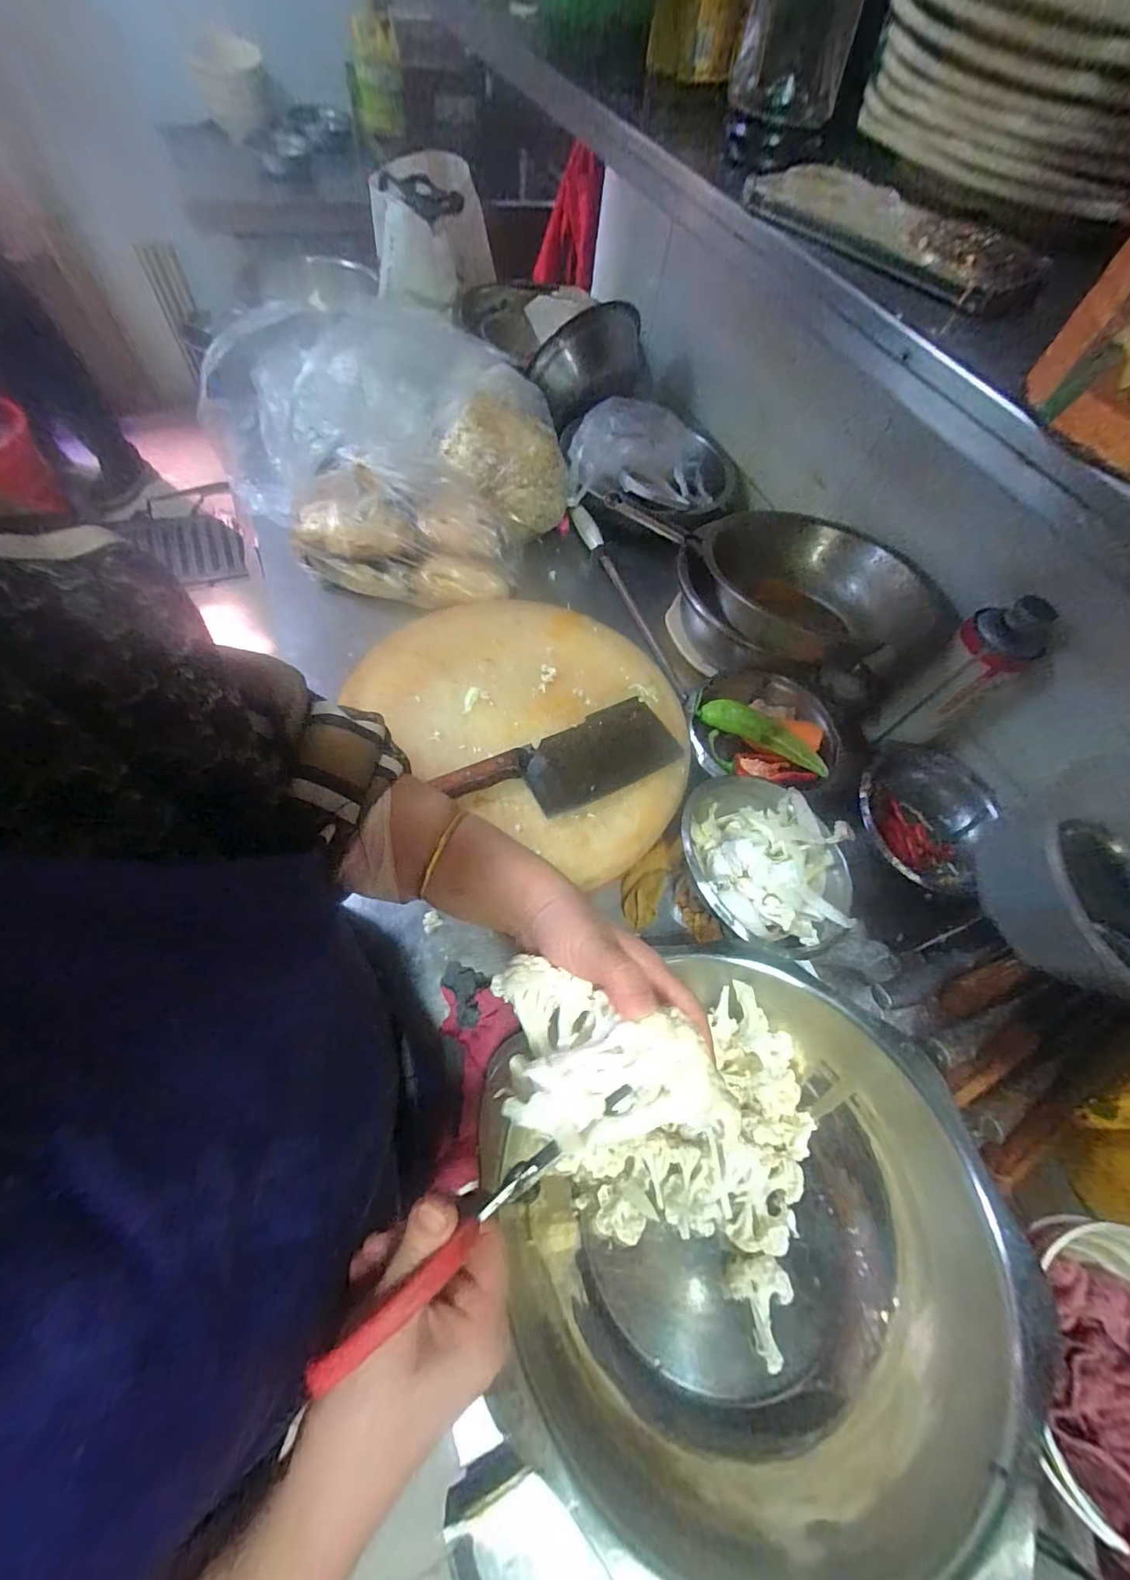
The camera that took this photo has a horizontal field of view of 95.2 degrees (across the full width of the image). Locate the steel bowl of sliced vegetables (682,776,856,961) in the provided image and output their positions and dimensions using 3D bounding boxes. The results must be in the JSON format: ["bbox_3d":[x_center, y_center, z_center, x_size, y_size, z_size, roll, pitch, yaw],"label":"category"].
[{"bbox_3d":[0.216,0.076,0.555,0.186,0.091,0.196,3,62,-6],"label":"steel bowl of sliced vegetables"}]

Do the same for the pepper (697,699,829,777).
[{"bbox_3d":[0.254,-0.071,0.657,0.174,0.033,0.038,25,62,8],"label":"pepper"}]

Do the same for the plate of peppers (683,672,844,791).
[{"bbox_3d":[0.258,-0.077,0.673,0.192,0.069,0.181,3,62,-6],"label":"plate of peppers"}]

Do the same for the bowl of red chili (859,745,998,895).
[{"bbox_3d":[0.452,0.040,0.663,0.173,0.065,0.188,3,62,-6],"label":"bowl of red chili"}]

